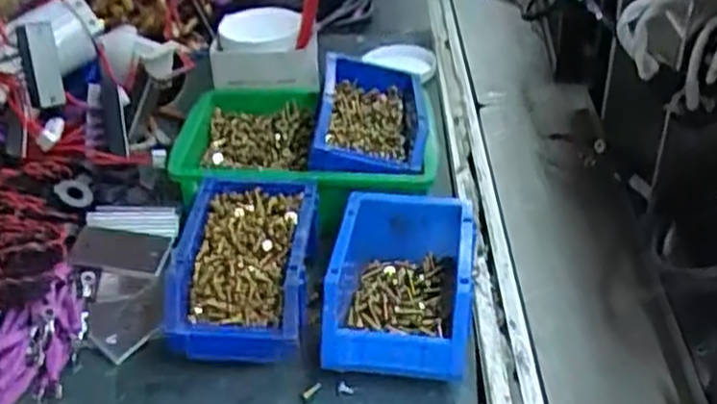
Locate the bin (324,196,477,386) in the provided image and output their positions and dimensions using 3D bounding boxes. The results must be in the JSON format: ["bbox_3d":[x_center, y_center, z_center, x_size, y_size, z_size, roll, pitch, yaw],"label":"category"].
[{"bbox_3d":[0.036,0.064,0.591,0.105,0.063,0.154,3,36,9],"label":"bin"}]

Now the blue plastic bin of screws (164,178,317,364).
[{"bbox_3d":[-0.090,0.052,0.613,0.107,0.072,0.166,1,36,5],"label":"blue plastic bin of screws"}]

